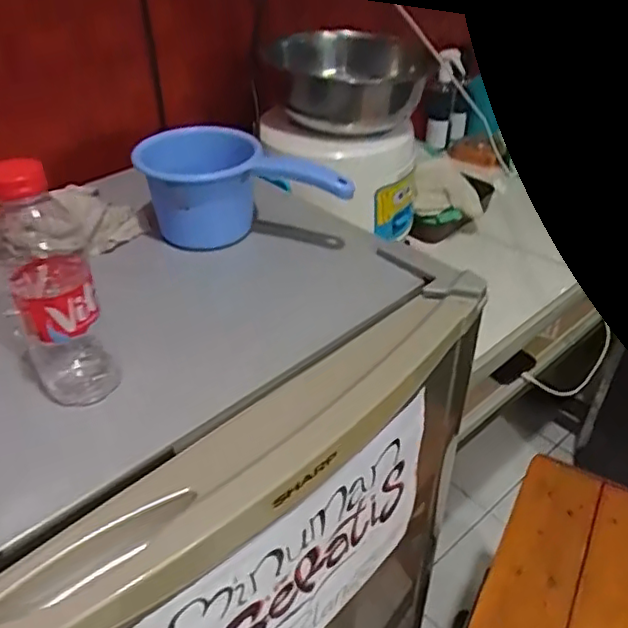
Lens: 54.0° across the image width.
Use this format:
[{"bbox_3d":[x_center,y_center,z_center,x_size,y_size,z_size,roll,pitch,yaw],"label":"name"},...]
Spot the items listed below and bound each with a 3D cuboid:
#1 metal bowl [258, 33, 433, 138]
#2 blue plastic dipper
[{"bbox_3d":[0.033,-0.302,0.807,0.174,0.075,0.166,-14,41,-17],"label":"metal bowl"},{"bbox_3d":[-0.070,-0.120,0.616,0.202,0.092,0.105,0,39,0],"label":"blue plastic dipper"}]

